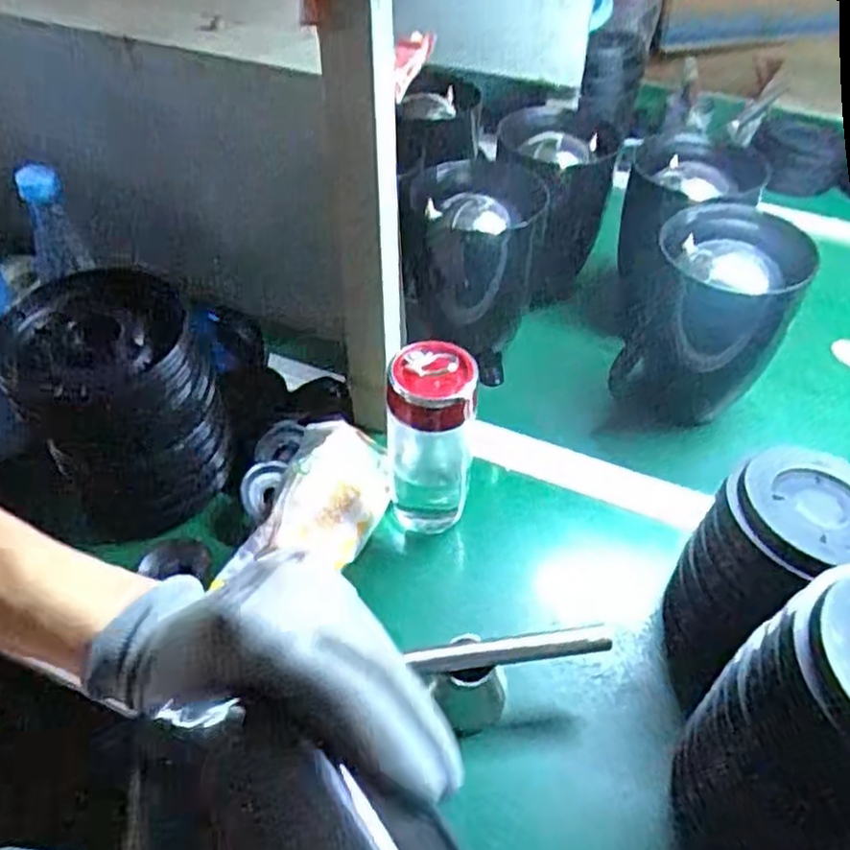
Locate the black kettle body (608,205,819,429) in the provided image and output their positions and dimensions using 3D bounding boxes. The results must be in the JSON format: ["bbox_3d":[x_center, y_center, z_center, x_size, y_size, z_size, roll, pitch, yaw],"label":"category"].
[{"bbox_3d":[0.282,-0.108,0.740,0.142,0.190,0.144,19,49,17],"label":"black kettle body"}]

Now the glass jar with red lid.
[{"bbox_3d":[0.004,0.023,0.620,0.066,0.196,0.057,1,46,0],"label":"glass jar with red lid"}]

